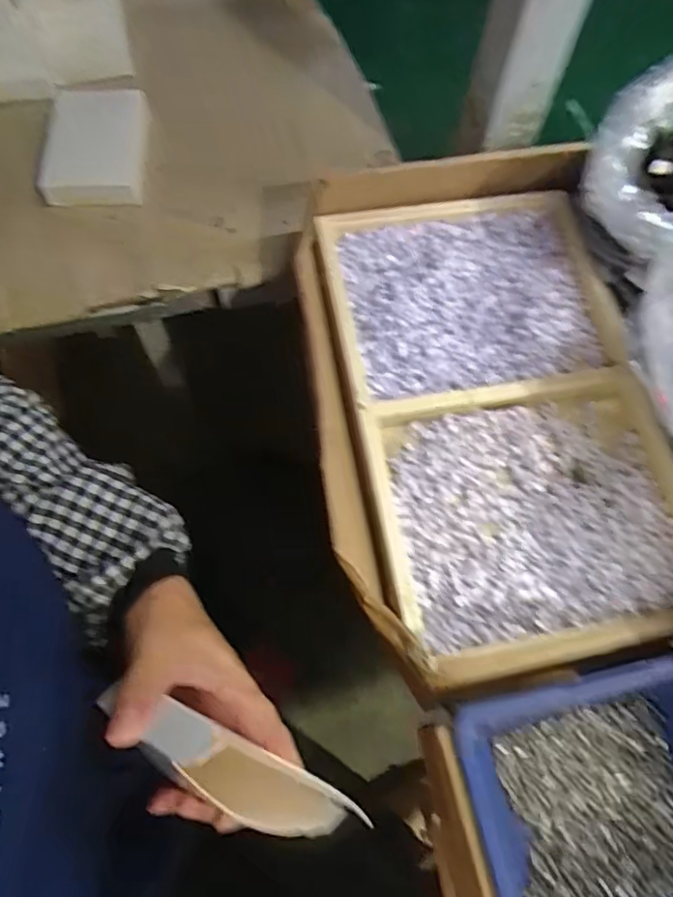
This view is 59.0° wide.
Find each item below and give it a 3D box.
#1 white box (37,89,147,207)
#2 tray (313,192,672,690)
[{"bbox_3d":[-0.205,-0.255,0.501,0.081,0.026,0.122,-5,66,-3],"label":"white box"},{"bbox_3d":[0.105,-0.038,0.388,0.206,0.040,0.330,-11,67,-6],"label":"tray"}]

